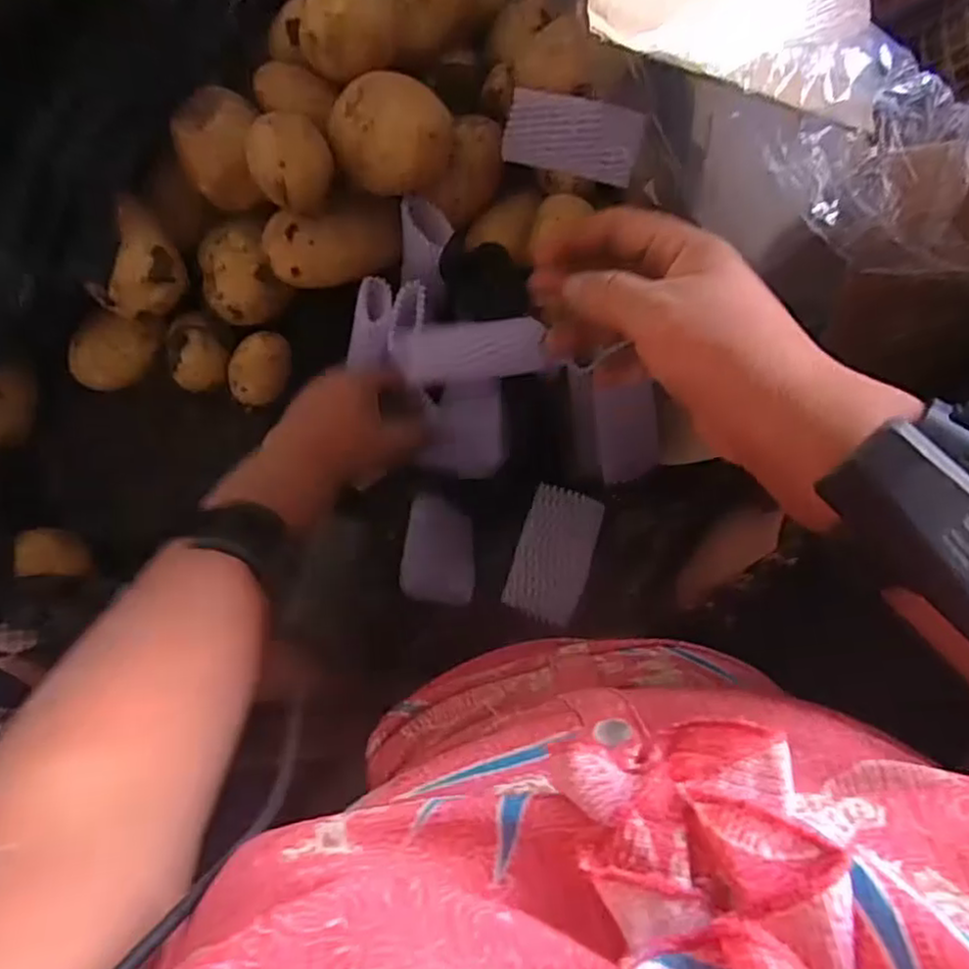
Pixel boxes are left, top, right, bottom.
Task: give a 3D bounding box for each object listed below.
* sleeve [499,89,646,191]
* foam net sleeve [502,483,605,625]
[{"bbox_3d":[0.068,-0.266,0.527,0.100,0.009,0.053,12,127,1],"label":"sleeve"},{"bbox_3d":[0.056,0.056,0.557,0.058,0.025,0.102,18,89,1],"label":"foam net sleeve"}]

